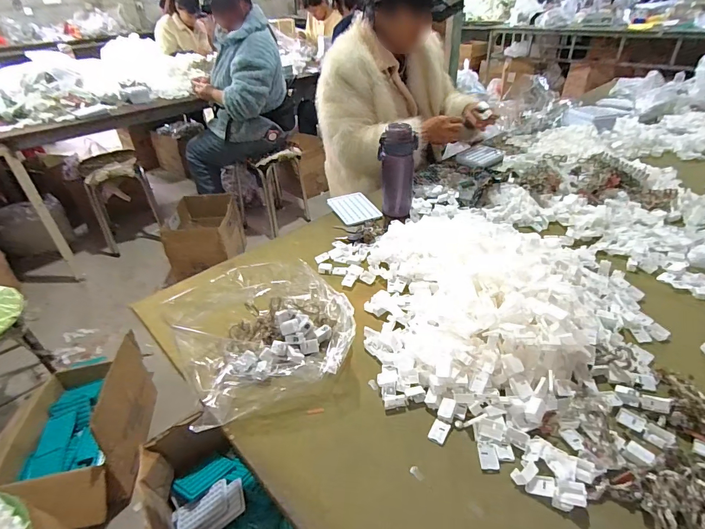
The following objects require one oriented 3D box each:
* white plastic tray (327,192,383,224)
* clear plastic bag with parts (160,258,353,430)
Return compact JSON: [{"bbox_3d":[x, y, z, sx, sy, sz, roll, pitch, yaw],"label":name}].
[{"bbox_3d":[0.003,-0.141,0.952,0.099,0.007,0.136,-18,38,-20],"label":"white plastic tray"},{"bbox_3d":[-0.125,0.078,0.578,0.257,0.088,0.241,-12,35,-12],"label":"clear plastic bag with parts"}]

